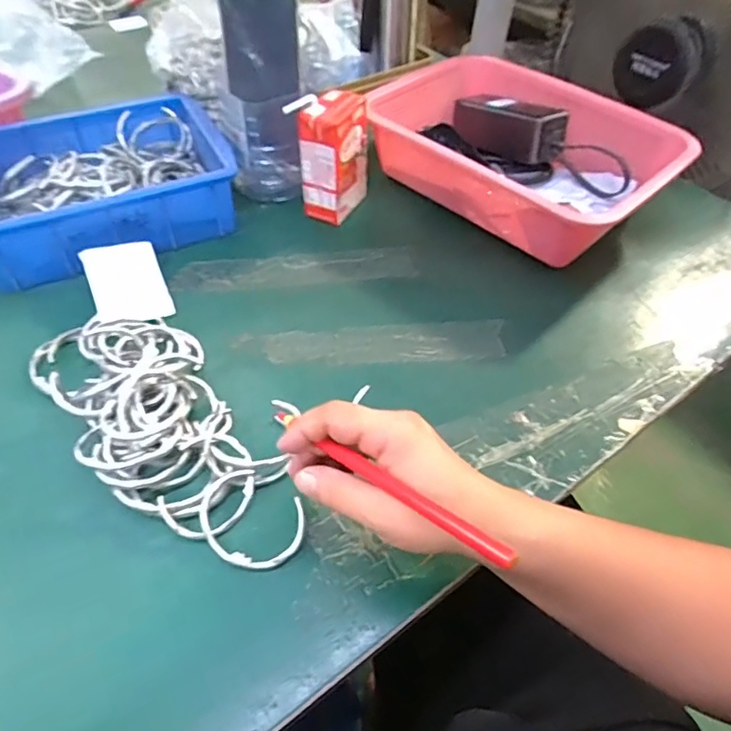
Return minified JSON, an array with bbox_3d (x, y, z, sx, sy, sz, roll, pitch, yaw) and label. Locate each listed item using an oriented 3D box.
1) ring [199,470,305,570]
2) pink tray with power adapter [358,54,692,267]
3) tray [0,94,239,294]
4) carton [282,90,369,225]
[{"bbox_3d":[-0.073,0.098,0.347,0.068,0.014,0.053,23,52,15],"label":"ring"},{"bbox_3d":[0.160,-0.228,0.585,0.309,0.089,0.218,37,57,25],"label":"pink tray with power adapter"},{"bbox_3d":[-0.264,-0.179,0.537,0.246,0.067,0.176,-18,53,-18],"label":"tray"},{"bbox_3d":[-0.033,-0.208,0.545,0.047,0.113,0.075,26,53,17],"label":"carton"}]

